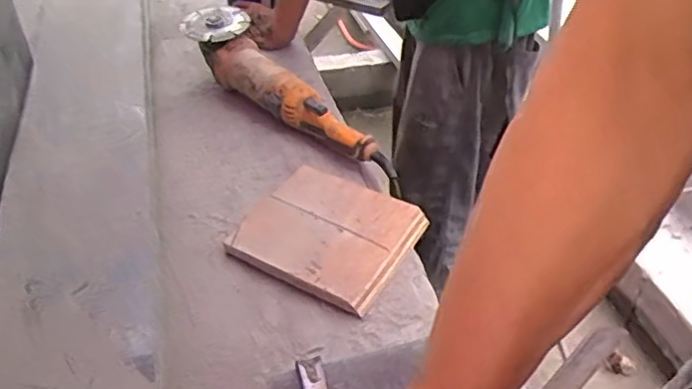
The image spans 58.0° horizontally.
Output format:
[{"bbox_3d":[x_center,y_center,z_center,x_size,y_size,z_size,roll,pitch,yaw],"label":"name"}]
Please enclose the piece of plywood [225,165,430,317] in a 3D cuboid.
[{"bbox_3d":[-0.022,0.040,0.715,0.182,0.024,0.170,22,45,23],"label":"piece of plywood"}]

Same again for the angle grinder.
[{"bbox_3d":[-0.104,-0.156,0.904,0.094,0.101,0.394,-27,48,-29],"label":"angle grinder"}]

